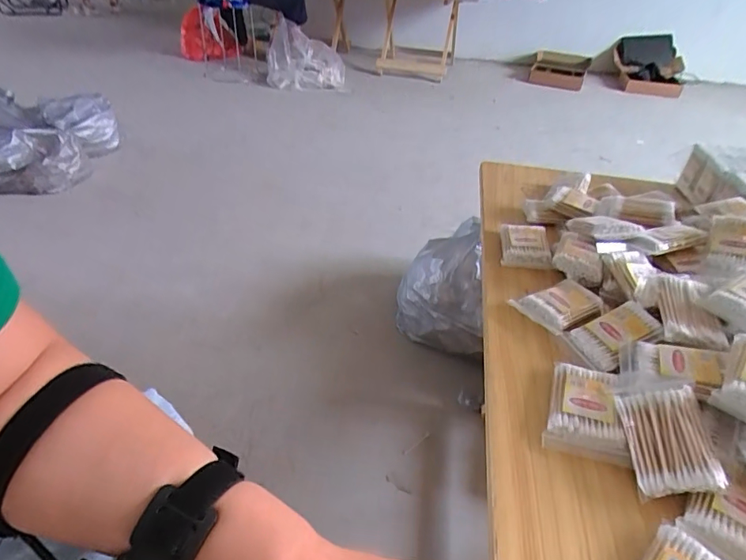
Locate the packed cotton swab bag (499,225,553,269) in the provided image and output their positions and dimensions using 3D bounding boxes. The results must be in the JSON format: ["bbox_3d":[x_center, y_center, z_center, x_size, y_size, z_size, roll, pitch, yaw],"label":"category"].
[{"bbox_3d":[0.192,-0.044,0.595,0.058,0.013,0.085,10,38,8],"label":"packed cotton swab bag"}]

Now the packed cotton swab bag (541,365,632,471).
[{"bbox_3d":[0.177,0.105,0.392,0.058,0.015,0.089,14,38,13],"label":"packed cotton swab bag"}]

